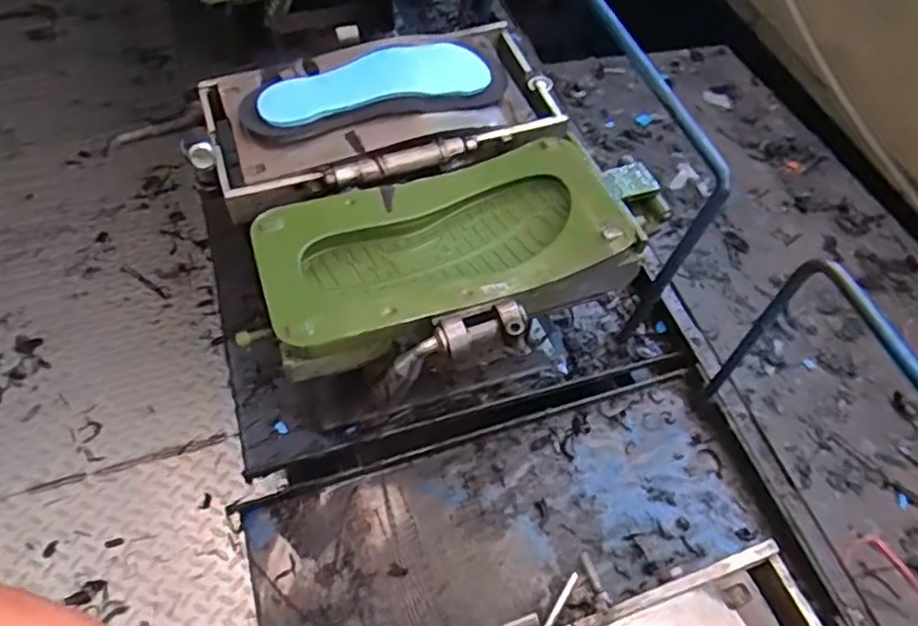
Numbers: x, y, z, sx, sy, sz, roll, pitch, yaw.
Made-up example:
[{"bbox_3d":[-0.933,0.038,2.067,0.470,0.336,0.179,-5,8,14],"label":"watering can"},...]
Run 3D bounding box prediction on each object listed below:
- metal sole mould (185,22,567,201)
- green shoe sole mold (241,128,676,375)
[{"bbox_3d":[-0.086,-0.233,0.724,0.396,0.063,0.221,-21,58,-15],"label":"metal sole mould"},{"bbox_3d":[0.007,-0.067,0.640,0.384,0.058,0.189,-18,57,-13],"label":"green shoe sole mold"}]

